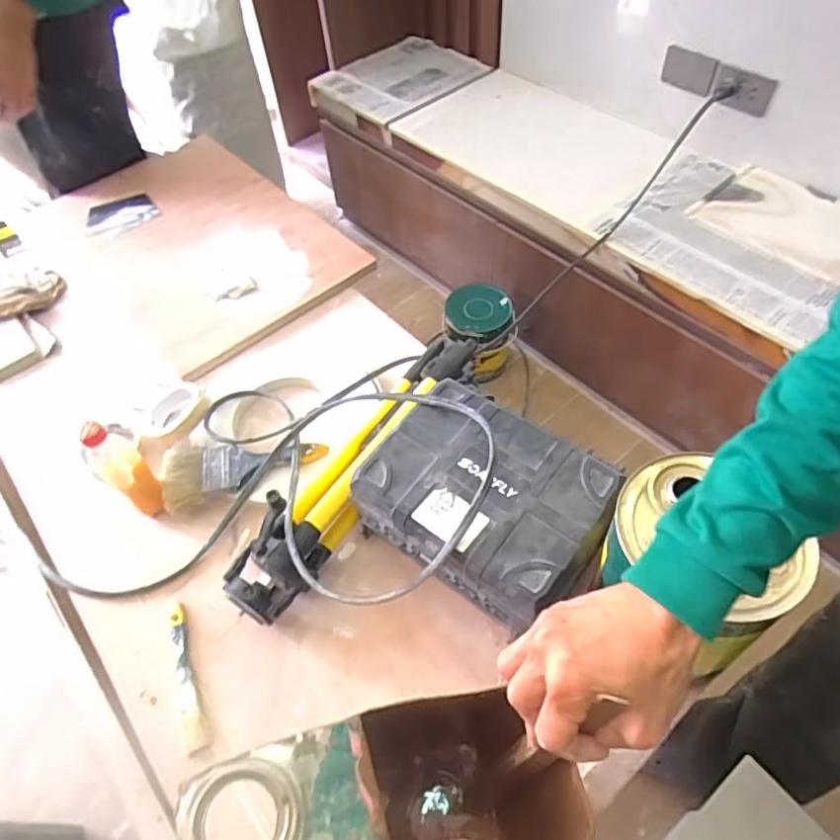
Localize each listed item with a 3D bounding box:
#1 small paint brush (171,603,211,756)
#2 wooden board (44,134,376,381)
[{"bbox_3d":[-0.269,0.291,0.666,0.024,0.012,0.172,-22,56,-11],"label":"small paint brush"},{"bbox_3d":[-0.444,-0.360,1.119,0.415,0.031,0.634,-37,59,-20],"label":"wooden board"}]

